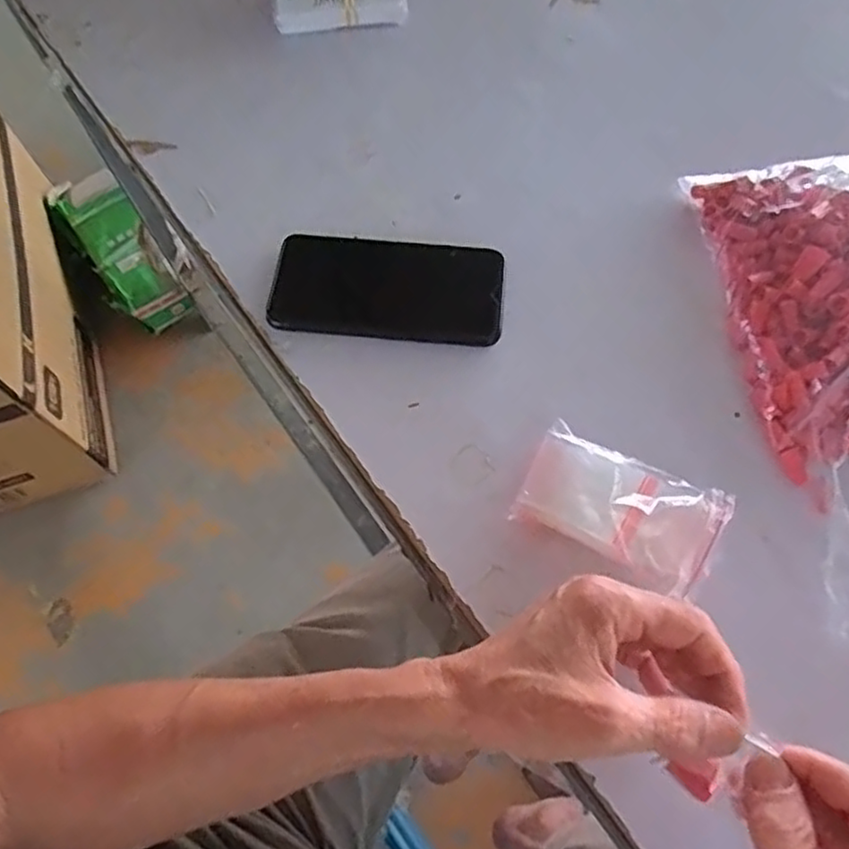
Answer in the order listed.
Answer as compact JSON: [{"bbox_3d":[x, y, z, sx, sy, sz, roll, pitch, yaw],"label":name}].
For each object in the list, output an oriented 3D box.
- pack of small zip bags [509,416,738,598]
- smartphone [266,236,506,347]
[{"bbox_3d":[0.114,0.046,0.396,0.110,0.021,0.065,25,69,12],"label":"pack of small zip bags"},{"bbox_3d":[-0.026,-0.092,0.468,0.160,0.012,0.077,4,66,4],"label":"smartphone"}]

